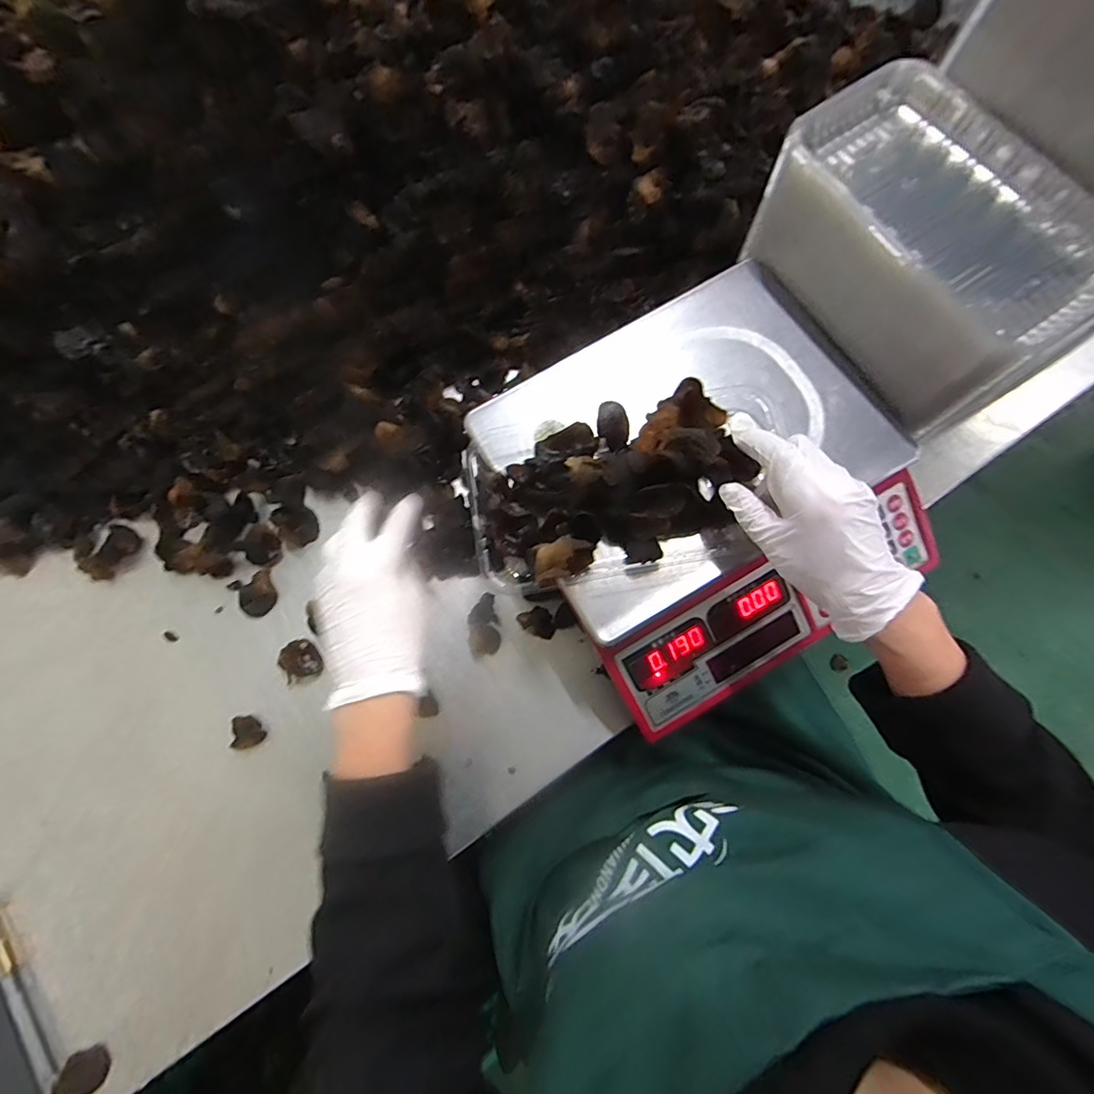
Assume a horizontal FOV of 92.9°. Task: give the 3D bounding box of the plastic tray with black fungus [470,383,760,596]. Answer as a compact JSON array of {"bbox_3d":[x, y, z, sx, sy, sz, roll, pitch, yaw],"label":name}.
[{"bbox_3d":[0.050,-0.047,0.378,0.202,0.054,0.120,-13,74,-3],"label":"plastic tray with black fungus"}]

